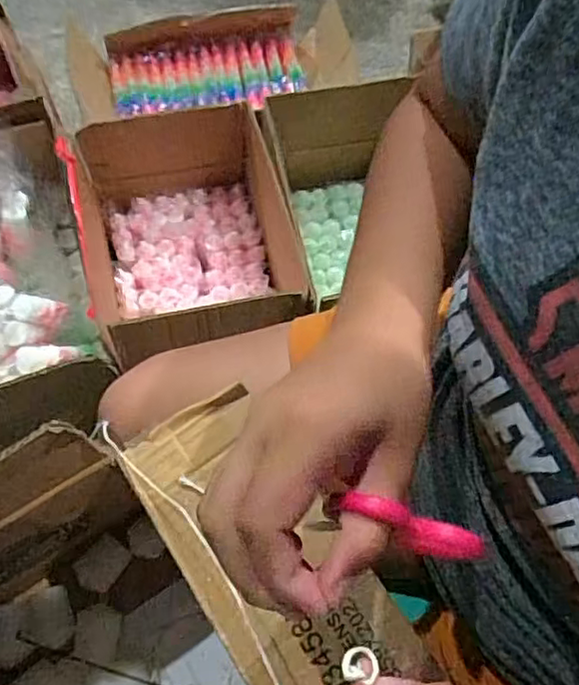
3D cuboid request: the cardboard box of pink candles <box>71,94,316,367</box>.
[{"bbox_3d":[-0.130,-0.141,0.908,0.283,0.192,0.357,-13,66,-8],"label":"cardboard box of pink candles"}]

